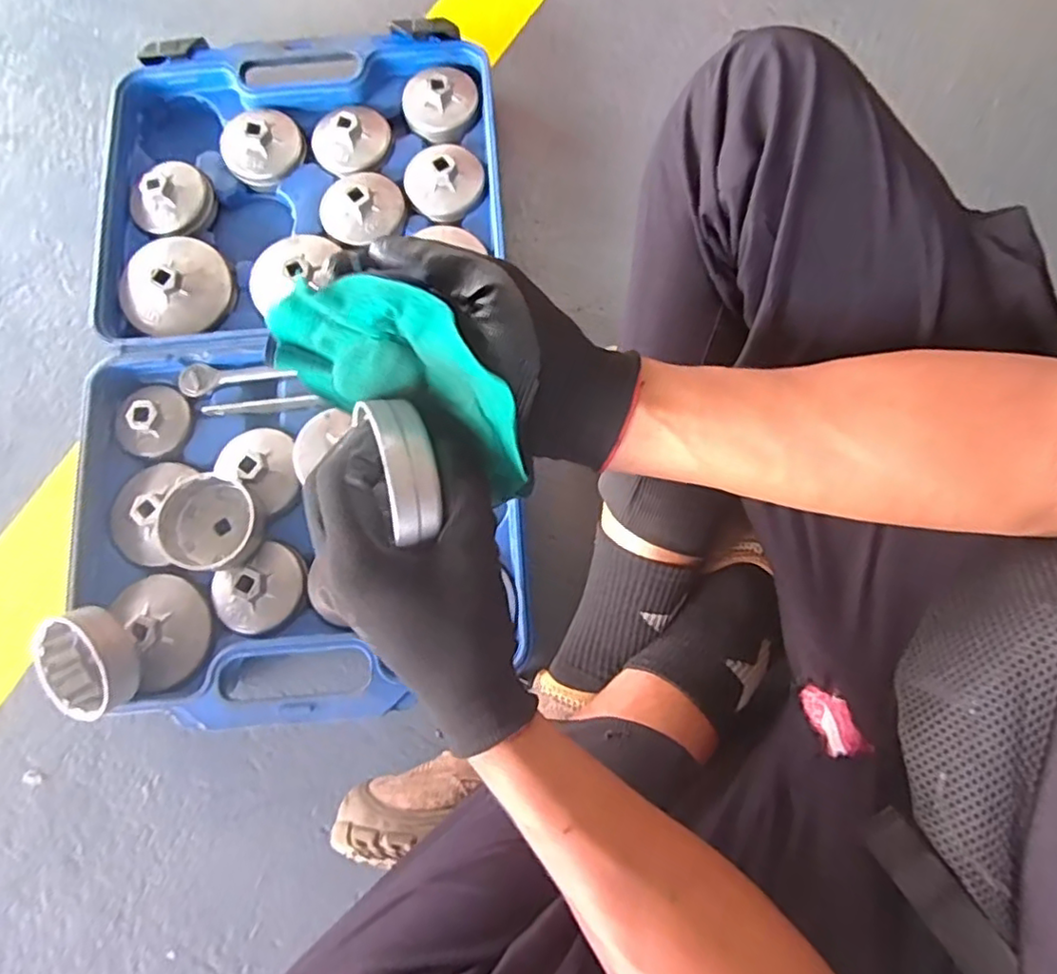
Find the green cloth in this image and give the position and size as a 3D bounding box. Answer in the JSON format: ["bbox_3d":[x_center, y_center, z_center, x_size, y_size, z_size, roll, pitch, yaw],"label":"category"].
[{"bbox_3d":[-0.058,-0.051,0.306,0.146,0.095,0.020,32,53,-5],"label":"green cloth"}]

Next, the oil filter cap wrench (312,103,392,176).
[{"bbox_3d":[-0.181,-0.356,0.633,0.077,0.028,0.075,-23,77,-4],"label":"oil filter cap wrench"}]

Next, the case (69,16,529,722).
[{"bbox_3d":[-0.208,-0.131,0.582,0.383,0.060,0.644,-5,77,0],"label":"case"}]

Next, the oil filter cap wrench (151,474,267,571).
[{"bbox_3d":[-0.268,0.032,0.531,0.076,0.036,0.073,0,77,1],"label":"oil filter cap wrench"}]

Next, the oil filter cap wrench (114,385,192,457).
[{"bbox_3d":[-0.341,-0.062,0.567,0.066,0.025,0.058,-43,79,-8],"label":"oil filter cap wrench"}]

